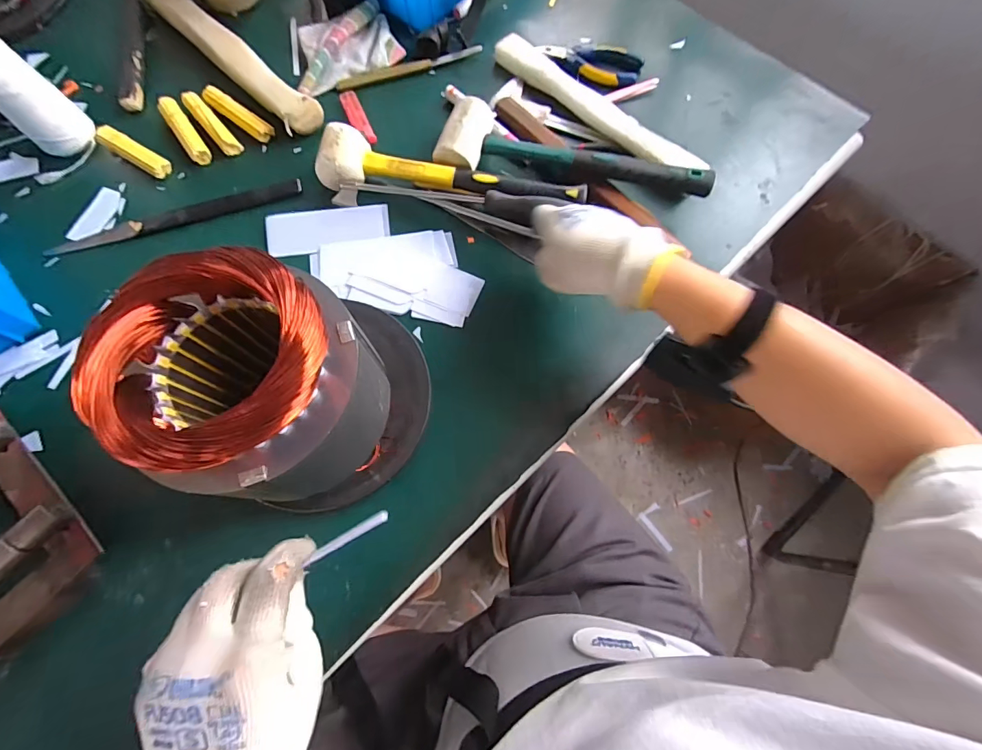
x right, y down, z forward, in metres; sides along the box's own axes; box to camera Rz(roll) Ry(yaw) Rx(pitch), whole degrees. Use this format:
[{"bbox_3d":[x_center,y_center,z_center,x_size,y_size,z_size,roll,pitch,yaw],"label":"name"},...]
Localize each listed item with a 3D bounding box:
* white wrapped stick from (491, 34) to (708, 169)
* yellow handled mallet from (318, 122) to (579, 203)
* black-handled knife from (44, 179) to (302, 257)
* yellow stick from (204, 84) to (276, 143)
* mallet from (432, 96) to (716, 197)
[{"bbox_3d":[0.117,-0.312,0.495,0.033,0.032,0.286,-43,77,-13],"label":"white wrapped stick"},{"bbox_3d":[-0.043,-0.196,0.441,0.271,0.049,0.058,15,72,5],"label":"yellow handled mallet"},{"bbox_3d":[-0.340,-0.172,0.461,0.266,0.010,0.023,-16,72,-5],"label":"black-handled knife"},{"bbox_3d":[-0.298,-0.306,0.500,0.098,0.017,0.022,35,75,11],"label":"yellow stick"},{"bbox_3d":[0.085,-0.231,0.453,0.275,0.053,0.077,14,72,5],"label":"mallet"}]

